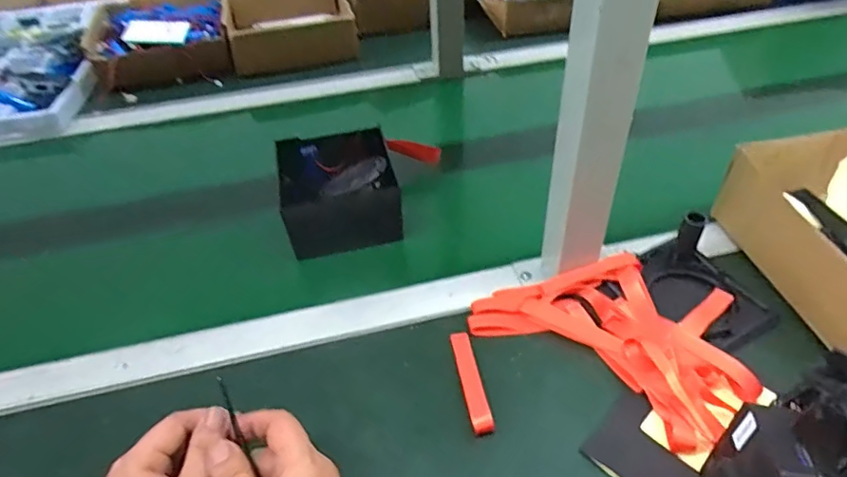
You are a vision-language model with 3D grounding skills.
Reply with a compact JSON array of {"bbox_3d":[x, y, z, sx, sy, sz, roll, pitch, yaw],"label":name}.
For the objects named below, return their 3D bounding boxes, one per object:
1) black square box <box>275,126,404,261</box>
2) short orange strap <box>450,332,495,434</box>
[{"bbox_3d":[-0.089,-0.056,0.583,0.114,0.063,0.137,-11,44,-7],"label":"black square box"},{"bbox_3d":[0.038,0.114,0.451,0.018,0.011,0.094,-9,44,-5],"label":"short orange strap"}]

